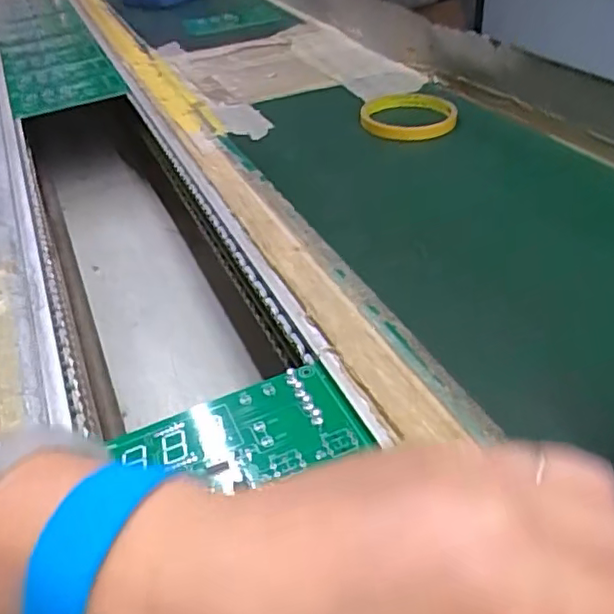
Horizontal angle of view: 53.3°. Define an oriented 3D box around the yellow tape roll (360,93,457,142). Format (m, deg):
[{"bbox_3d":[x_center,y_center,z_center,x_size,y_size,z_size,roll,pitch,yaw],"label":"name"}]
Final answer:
[{"bbox_3d":[0.089,-0.165,0.533,0.078,0.018,0.078,6,41,13],"label":"yellow tape roll"}]

